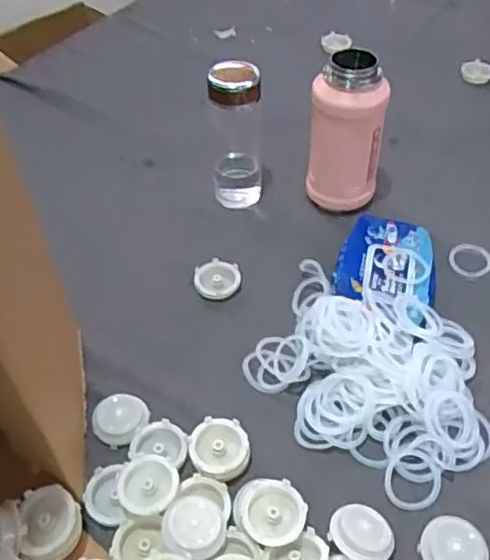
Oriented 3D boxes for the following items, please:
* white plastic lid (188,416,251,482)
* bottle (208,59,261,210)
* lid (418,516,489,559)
[{"bbox_3d":[-0.026,0.170,0.625,0.059,0.020,0.059,-1,47,1],"label":"white plastic lid"},{"bbox_3d":[-0.011,-0.200,0.859,0.063,0.203,0.067,0,47,2],"label":"bottle"},{"bbox_3d":[0.188,0.242,0.556,0.057,0.022,0.053,-1,47,1],"label":"lid"}]

